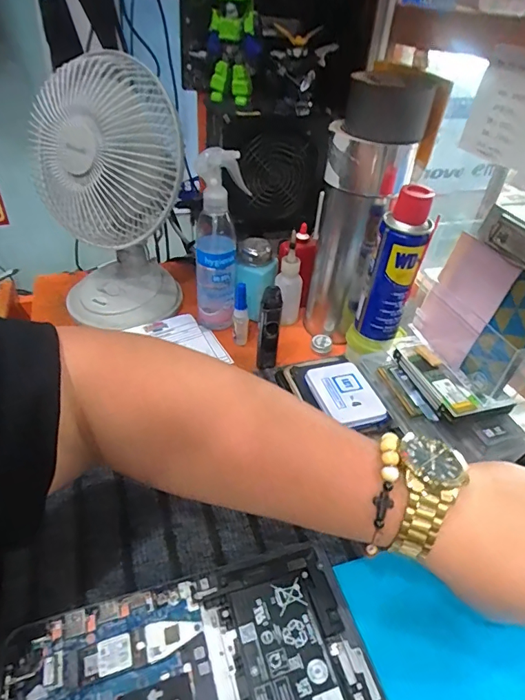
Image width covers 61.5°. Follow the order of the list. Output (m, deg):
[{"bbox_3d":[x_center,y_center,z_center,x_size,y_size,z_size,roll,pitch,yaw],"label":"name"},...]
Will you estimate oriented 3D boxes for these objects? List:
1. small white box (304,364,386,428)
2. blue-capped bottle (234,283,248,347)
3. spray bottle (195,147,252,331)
[{"bbox_3d":[0.083,0.045,0.441,0.058,0.011,0.079,-9,43,-15],"label":"small white box"},{"bbox_3d":[-0.026,-0.044,0.549,0.017,0.079,0.018,1,41,-5],"label":"blue-capped bottle"},{"bbox_3d":[-0.053,-0.126,0.541,0.063,0.218,0.048,0,41,-6],"label":"spray bottle"}]

